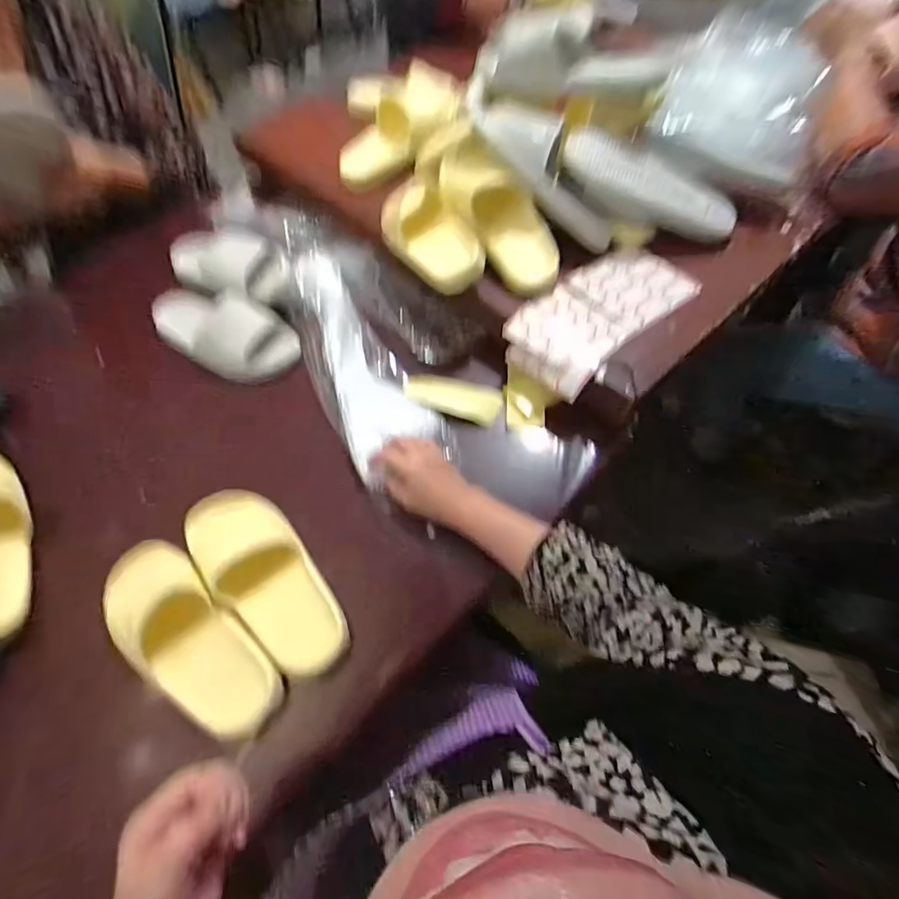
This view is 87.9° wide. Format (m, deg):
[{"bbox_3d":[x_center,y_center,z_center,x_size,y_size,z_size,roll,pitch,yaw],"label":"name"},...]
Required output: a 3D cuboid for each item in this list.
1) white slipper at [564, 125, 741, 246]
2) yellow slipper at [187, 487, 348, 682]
[{"bbox_3d":[0.306,-0.401,0.708,0.276,0.061,0.128,24,62,-3],"label":"white slipper"},{"bbox_3d":[-0.204,0.134,0.517,0.265,0.065,0.103,39,68,22],"label":"yellow slipper"}]

